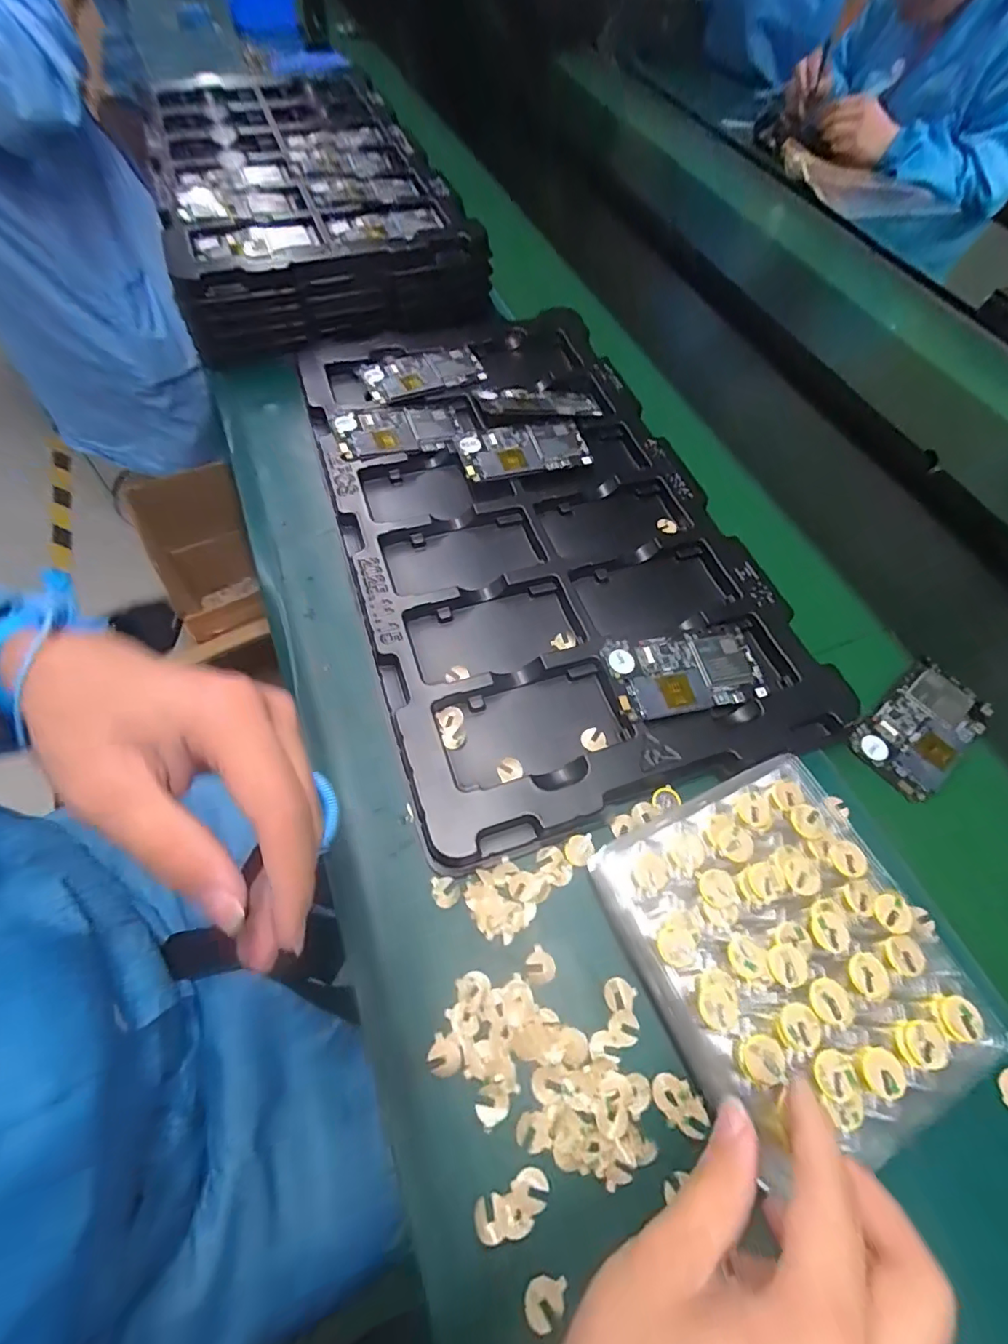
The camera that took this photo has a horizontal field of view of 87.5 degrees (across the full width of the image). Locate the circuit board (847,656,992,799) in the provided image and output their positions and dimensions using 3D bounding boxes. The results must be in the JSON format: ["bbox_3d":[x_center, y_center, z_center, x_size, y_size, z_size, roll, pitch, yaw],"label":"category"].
[{"bbox_3d":[0.331,0.043,0.417,0.124,0.006,0.065,-32,69,-20],"label":"circuit board"}]

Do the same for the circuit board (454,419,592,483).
[{"bbox_3d":[0.021,-0.216,0.510,0.127,0.010,0.061,-14,71,-14],"label":"circuit board"}]

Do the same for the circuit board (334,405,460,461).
[{"bbox_3d":[-0.101,-0.236,0.514,0.121,0.009,0.060,-14,66,-18],"label":"circuit board"}]

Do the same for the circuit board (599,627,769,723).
[{"bbox_3d":[0.138,-0.001,0.400,0.119,0.011,0.063,-10,63,-10],"label":"circuit board"}]

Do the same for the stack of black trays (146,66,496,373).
[{"bbox_3d":[-0.263,-0.630,0.685,0.336,0.088,0.549,-17,64,-14],"label":"stack of black trays"}]

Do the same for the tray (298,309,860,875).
[{"bbox_3d":[0.025,-0.143,0.479,0.327,0.032,0.531,-15,62,-13],"label":"tray"}]

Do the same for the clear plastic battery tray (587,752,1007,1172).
[{"bbox_3d":[0.155,0.155,0.296,0.144,0.046,0.176,-24,64,-17],"label":"clear plastic battery tray"}]

